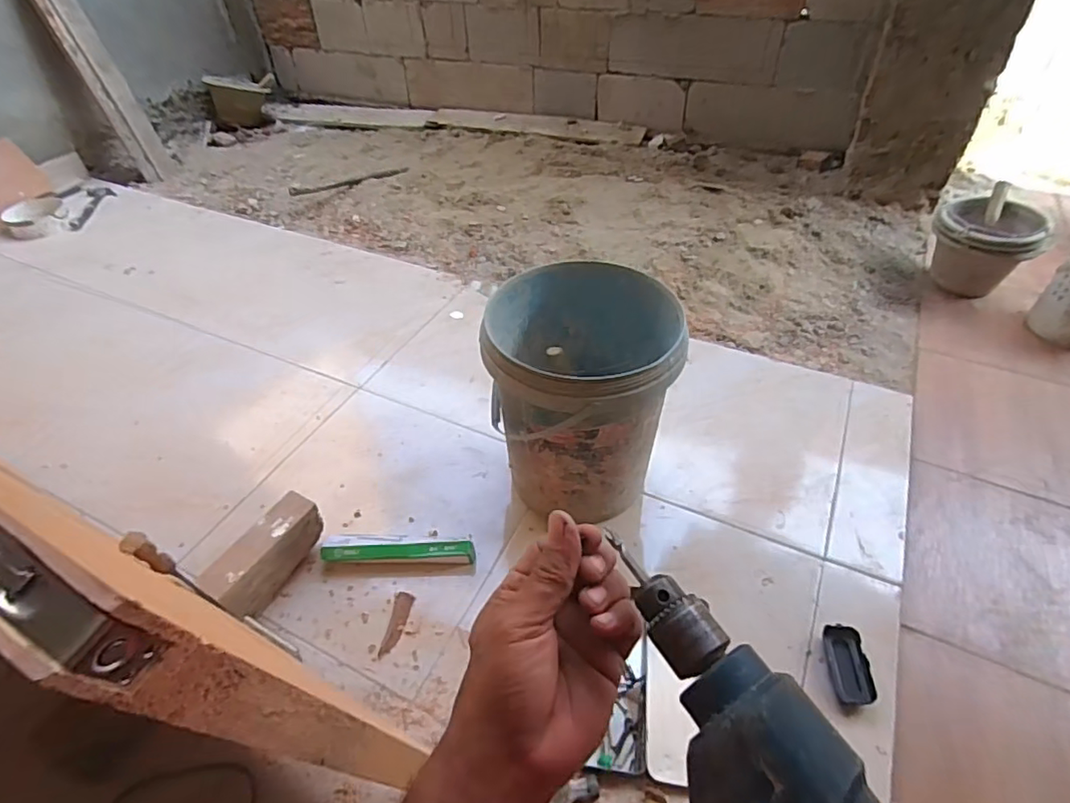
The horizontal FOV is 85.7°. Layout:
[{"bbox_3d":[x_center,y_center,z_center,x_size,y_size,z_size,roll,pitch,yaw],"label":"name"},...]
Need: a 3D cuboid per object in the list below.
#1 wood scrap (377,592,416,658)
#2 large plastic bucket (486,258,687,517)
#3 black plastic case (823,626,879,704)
[{"bbox_3d":[-0.220,0.353,0.913,0.033,0.006,0.103,8,47,8],"label":"wood scrap"},{"bbox_3d":[0.075,-0.012,0.979,0.290,0.323,0.290,-1,45,1],"label":"large plastic bucket"},{"bbox_3d":[0.457,0.384,0.840,0.054,0.028,0.108,4,47,4],"label":"black plastic case"}]

